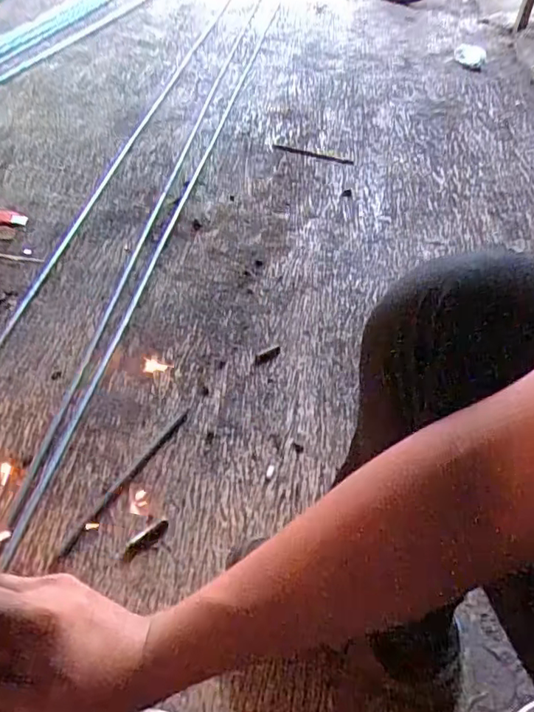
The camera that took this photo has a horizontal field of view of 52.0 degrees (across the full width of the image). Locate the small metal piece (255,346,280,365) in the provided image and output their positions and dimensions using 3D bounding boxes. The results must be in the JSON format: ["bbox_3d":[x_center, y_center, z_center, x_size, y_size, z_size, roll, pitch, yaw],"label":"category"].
[{"bbox_3d":[0.000,-0.002,0.957,0.053,0.004,0.020,-29,60,-21],"label":"small metal piece"}]

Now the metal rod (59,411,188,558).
[{"bbox_3d":[-0.191,0.167,0.768,0.015,0.012,0.266,24,48,19],"label":"metal rod"}]

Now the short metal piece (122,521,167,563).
[{"bbox_3d":[-0.158,0.238,0.709,0.070,0.006,0.023,-32,55,-31],"label":"short metal piece"}]

